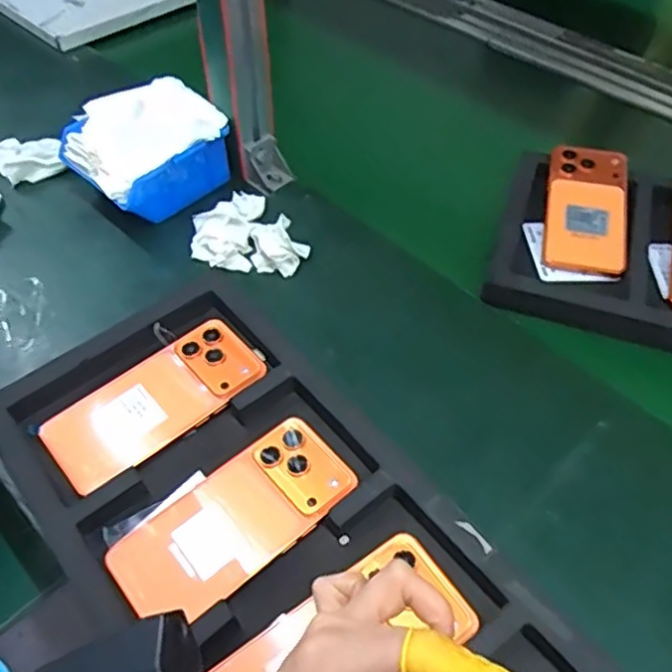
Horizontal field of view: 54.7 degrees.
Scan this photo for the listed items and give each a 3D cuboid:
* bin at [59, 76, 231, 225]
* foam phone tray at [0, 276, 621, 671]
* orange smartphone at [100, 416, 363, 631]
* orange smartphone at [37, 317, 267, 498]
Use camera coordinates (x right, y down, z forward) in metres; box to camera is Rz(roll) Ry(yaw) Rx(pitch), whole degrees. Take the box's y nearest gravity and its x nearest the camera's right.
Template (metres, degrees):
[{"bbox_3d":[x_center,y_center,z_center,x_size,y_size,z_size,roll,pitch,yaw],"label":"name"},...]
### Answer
[{"bbox_3d":[-0.193,-0.188,0.662,0.136,0.078,0.127,-36,59,-24],"label":"bin"},{"bbox_3d":[-0.031,0.150,0.412,0.219,0.030,0.480,-34,58,-23],"label":"foam phone tray"},{"bbox_3d":[-0.069,0.124,0.443,0.163,0.008,0.076,-33,58,-22],"label":"orange smartphone"},{"bbox_3d":[-0.138,0.049,0.503,0.166,0.009,0.077,-35,59,-23],"label":"orange smartphone"}]

